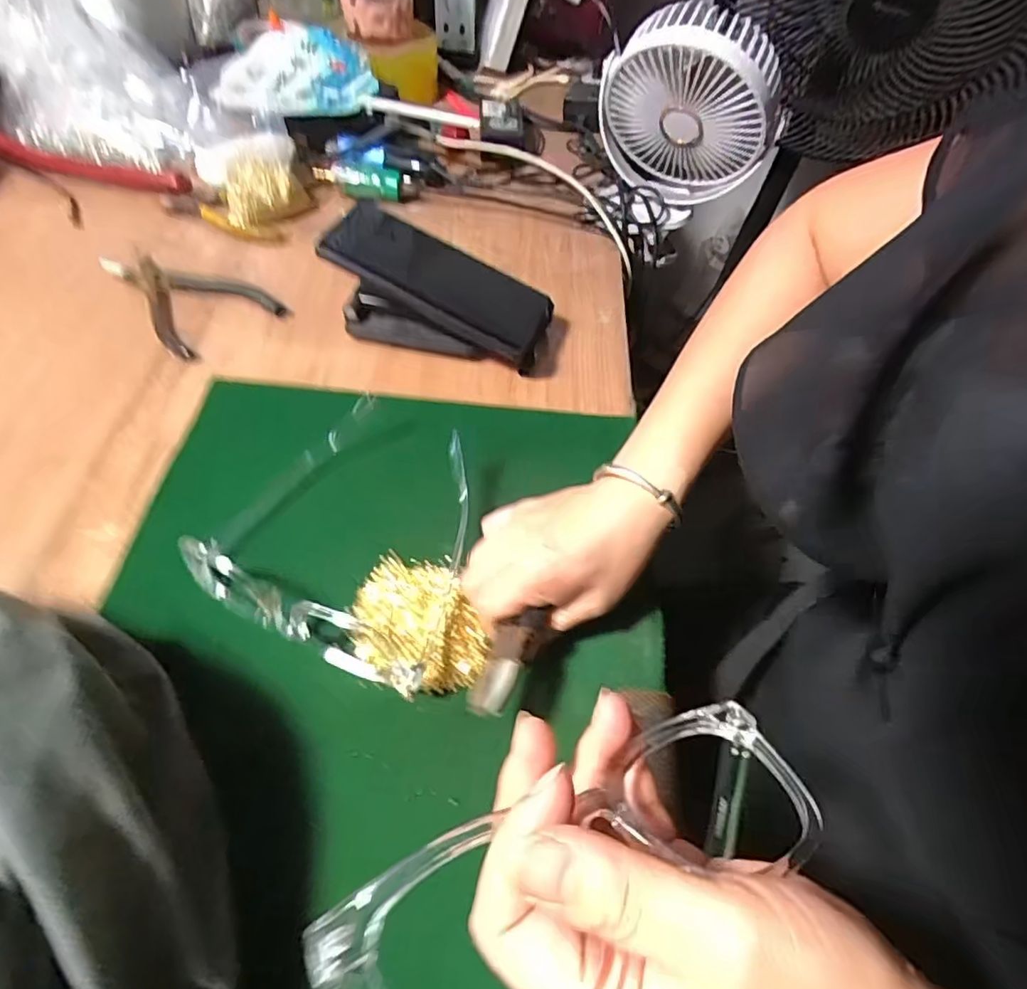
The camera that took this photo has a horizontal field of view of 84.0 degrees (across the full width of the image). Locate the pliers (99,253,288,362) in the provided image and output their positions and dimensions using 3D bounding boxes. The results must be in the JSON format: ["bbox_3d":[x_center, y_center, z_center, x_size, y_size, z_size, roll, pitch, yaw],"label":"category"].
[{"bbox_3d":[-0.262,-0.168,0.463,0.087,0.011,0.137,-38,67,-25],"label":"pliers"}]

